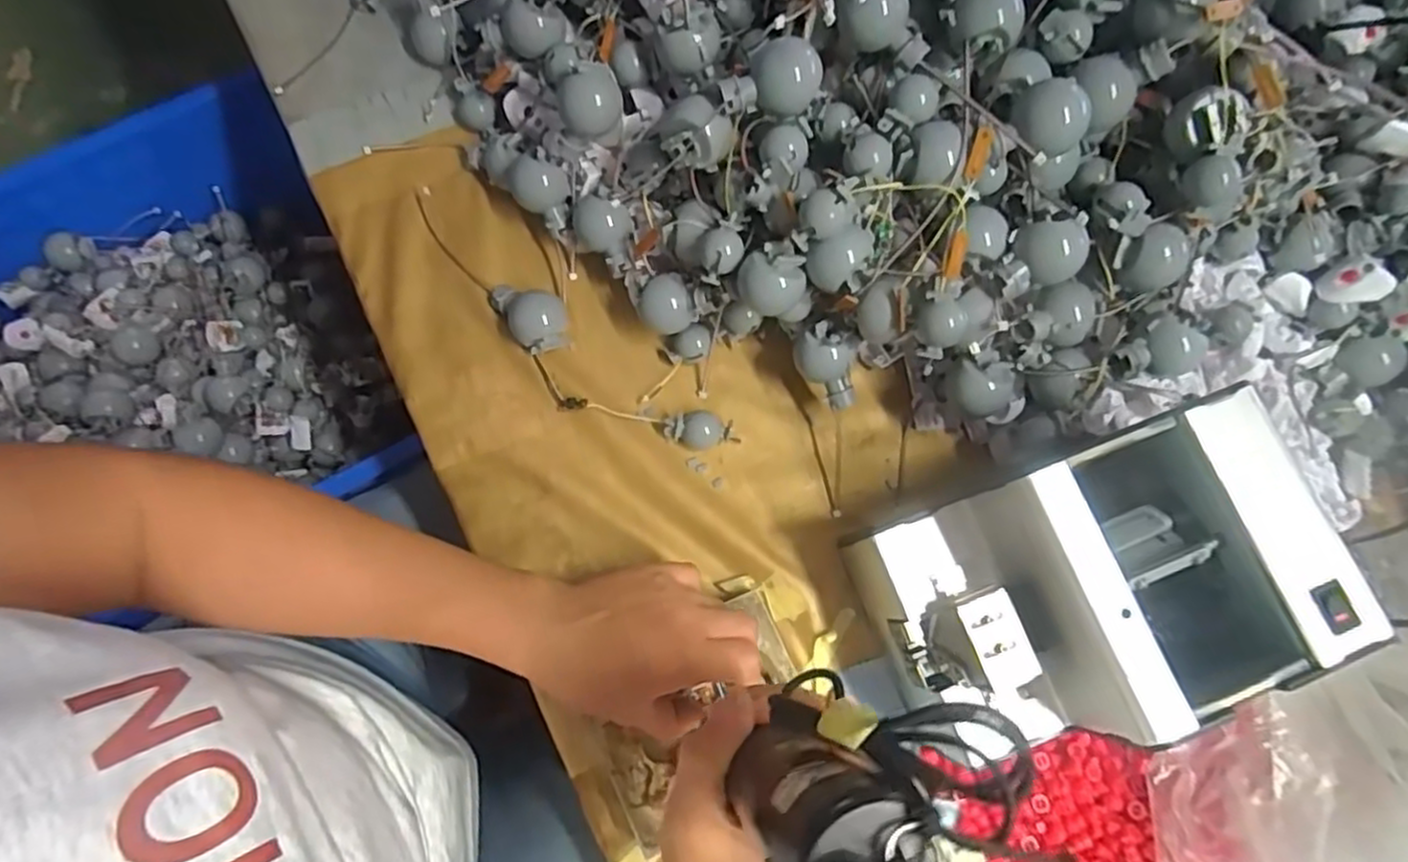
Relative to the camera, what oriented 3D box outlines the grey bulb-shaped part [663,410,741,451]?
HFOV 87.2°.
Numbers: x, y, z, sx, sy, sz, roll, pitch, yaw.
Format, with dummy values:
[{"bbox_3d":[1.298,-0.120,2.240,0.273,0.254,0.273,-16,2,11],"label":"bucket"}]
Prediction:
[{"bbox_3d":[-0.002,0.000,0.454,0.044,0.015,0.021,-6,77,-3],"label":"grey bulb-shaped part"}]

